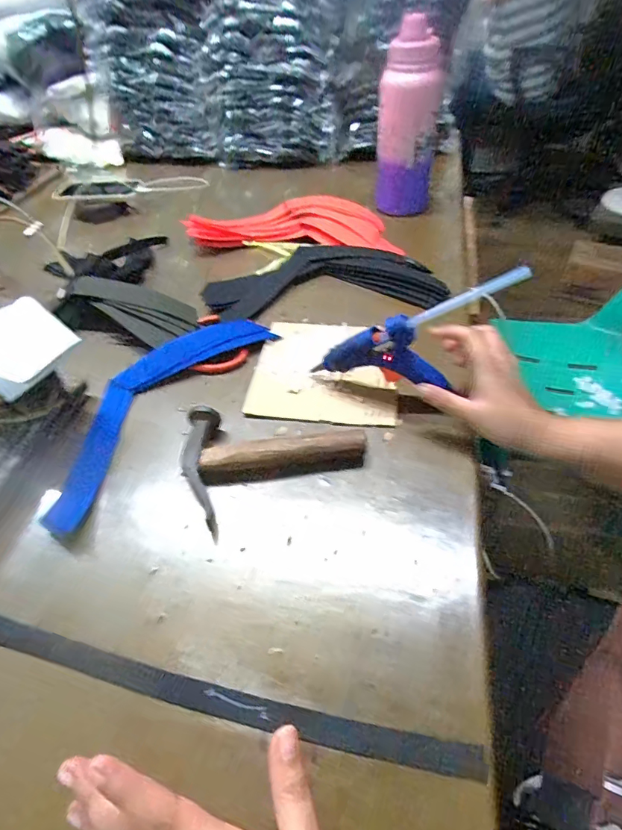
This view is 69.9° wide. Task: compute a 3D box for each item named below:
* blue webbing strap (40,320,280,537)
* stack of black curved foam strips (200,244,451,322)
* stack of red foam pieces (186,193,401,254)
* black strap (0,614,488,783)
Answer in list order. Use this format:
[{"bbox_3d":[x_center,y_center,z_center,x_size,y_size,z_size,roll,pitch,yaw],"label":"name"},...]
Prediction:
[{"bbox_3d":[-0.173,-0.021,0.476,0.112,0.016,0.307,25,55,23],"label":"blue webbing strap"},{"bbox_3d":[0.015,-0.189,0.614,0.319,0.021,0.145,-3,49,1],"label":"stack of black curved foam strips"},{"bbox_3d":[-0.023,-0.318,0.726,0.317,0.034,0.183,6,50,9],"label":"stack of red foam pieces"},{"bbox_3d":[-0.070,0.184,0.297,0.354,0.006,0.021,9,50,10],"label":"black strap"}]

